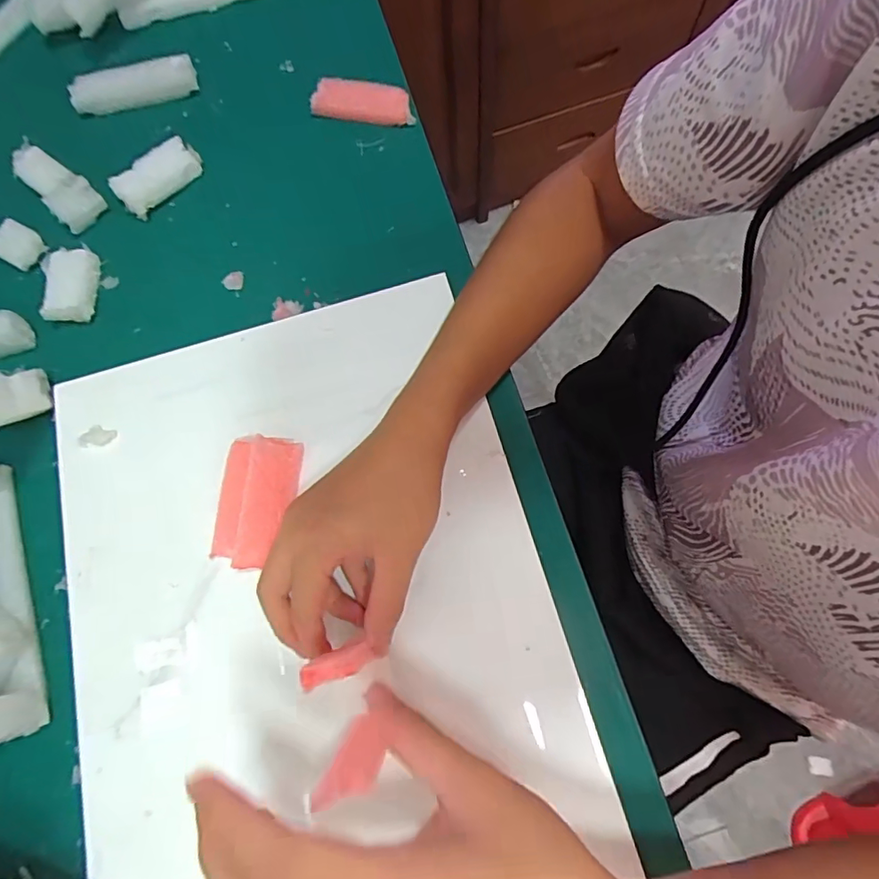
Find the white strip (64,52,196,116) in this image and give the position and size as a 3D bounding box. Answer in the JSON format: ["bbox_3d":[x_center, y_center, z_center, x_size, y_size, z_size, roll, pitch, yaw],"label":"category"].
[{"bbox_3d":[-0.265,-0.308,0.456,0.107,0.026,0.018,-11,73,1],"label":"white strip"}]

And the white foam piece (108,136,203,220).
[{"bbox_3d":[-0.229,-0.217,0.429,0.072,0.024,0.027,-42,75,-8],"label":"white foam piece"}]

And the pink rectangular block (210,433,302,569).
[{"bbox_3d":[-0.119,0.039,0.340,0.049,0.026,0.082,4,74,5],"label":"pink rectangular block"}]

